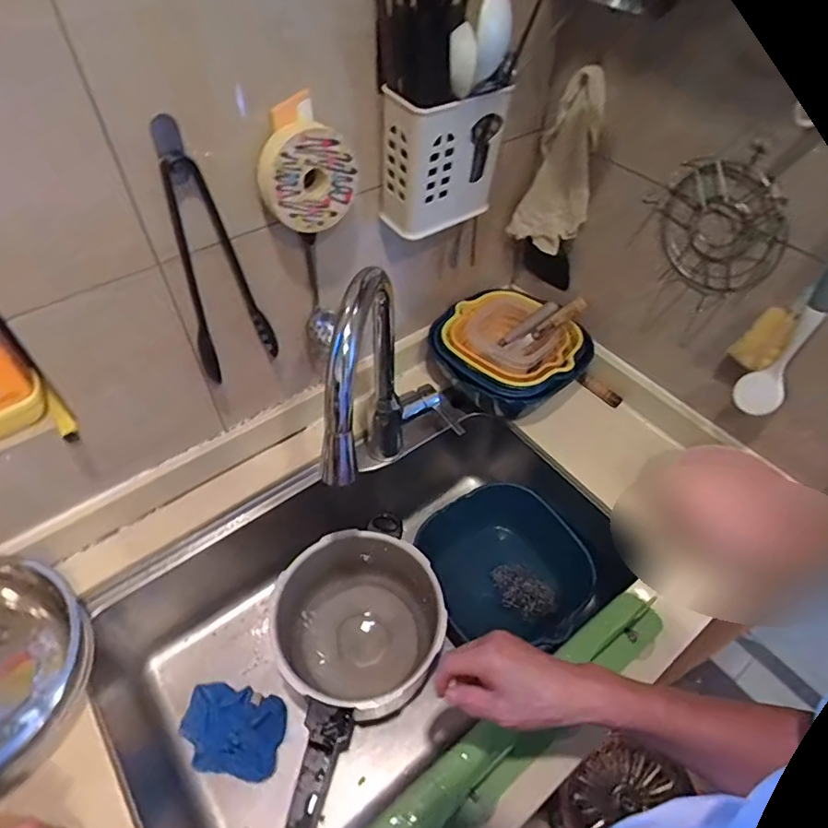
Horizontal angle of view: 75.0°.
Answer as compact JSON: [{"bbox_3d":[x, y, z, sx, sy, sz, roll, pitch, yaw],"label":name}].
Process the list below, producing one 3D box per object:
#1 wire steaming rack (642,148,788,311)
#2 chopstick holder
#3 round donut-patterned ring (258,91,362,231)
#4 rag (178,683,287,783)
[{"bbox_3d":[0.365,-0.225,0.653,0.154,0.158,0.062,34,56,23],"label":"wire steaming rack"},{"bbox_3d":[0.038,-0.306,0.645,0.087,0.157,0.140,36,57,25],"label":"chopstick holder"},{"bbox_3d":[-0.112,-0.259,0.567,0.101,0.120,0.037,-28,56,-23],"label":"round donut-patterned ring"},{"bbox_3d":[-0.253,0.440,0.752,0.138,0.014,0.102,9,50,6],"label":"rag"}]

